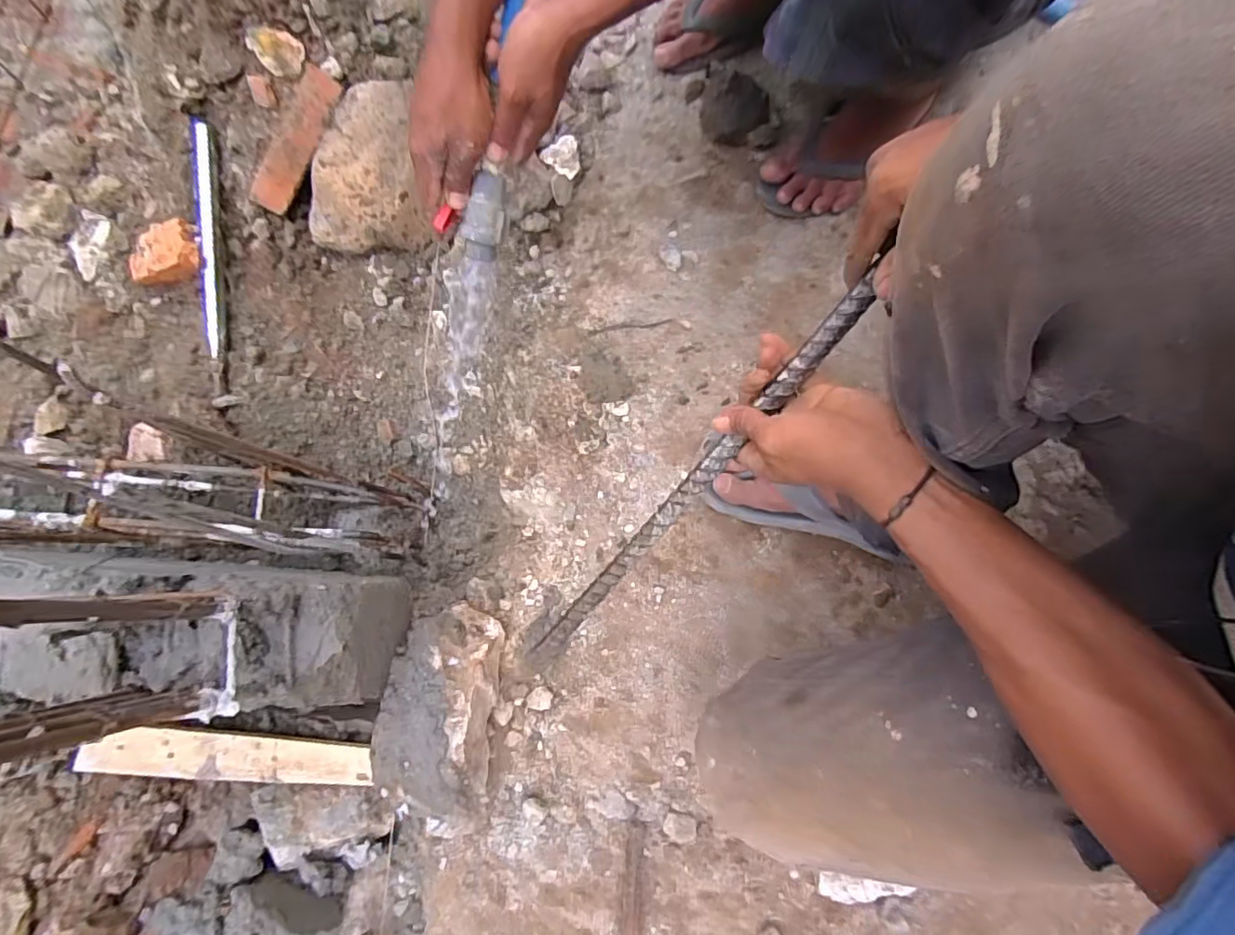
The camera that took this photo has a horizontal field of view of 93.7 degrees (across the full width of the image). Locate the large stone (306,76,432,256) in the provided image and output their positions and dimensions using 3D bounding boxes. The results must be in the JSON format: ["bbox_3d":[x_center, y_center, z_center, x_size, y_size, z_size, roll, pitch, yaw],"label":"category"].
[{"bbox_3d":[-0.341,-0.399,0.779,0.163,0.096,0.184,-6,77,-1],"label":"large stone"}]

